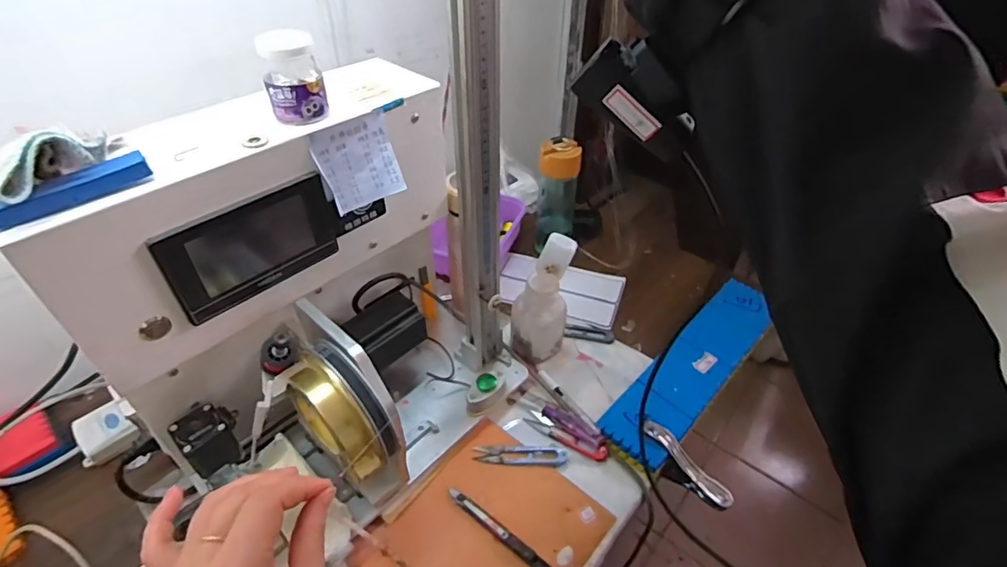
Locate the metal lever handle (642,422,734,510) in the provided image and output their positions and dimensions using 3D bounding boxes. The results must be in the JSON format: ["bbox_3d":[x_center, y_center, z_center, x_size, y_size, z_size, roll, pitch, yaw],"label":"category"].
[{"bbox_3d":[0.199,0.192,0.554,0.019,0.018,0.112,-32,70,-32],"label":"metal lever handle"}]

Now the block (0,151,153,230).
[{"bbox_3d":[-0.275,-0.060,0.324,0.019,0.016,0.089,29,49,28],"label":"block"}]

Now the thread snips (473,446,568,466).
[{"bbox_3d":[0.019,0.191,0.571,0.102,0.009,0.025,1,41,0],"label":"thread snips"}]

